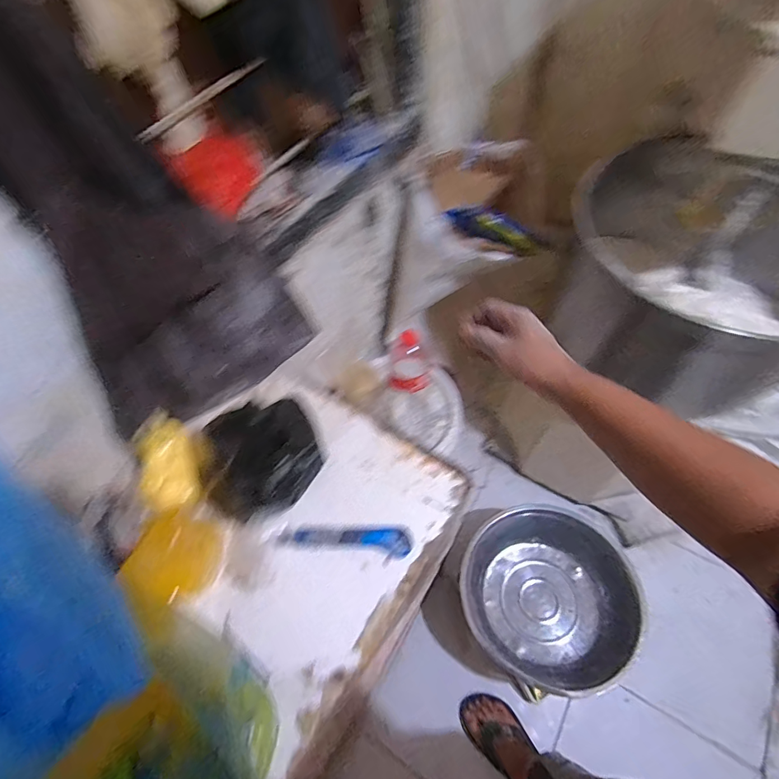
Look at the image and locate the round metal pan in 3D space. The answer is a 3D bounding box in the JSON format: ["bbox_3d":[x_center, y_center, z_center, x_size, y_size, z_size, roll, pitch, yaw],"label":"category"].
[{"bbox_3d":[0.368,0.471,0.976,0.369,0.146,0.362,-2,61,3],"label":"round metal pan"}]

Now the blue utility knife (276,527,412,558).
[{"bbox_3d":[-0.056,0.190,0.532,0.164,0.009,0.030,1,61,5],"label":"blue utility knife"}]

